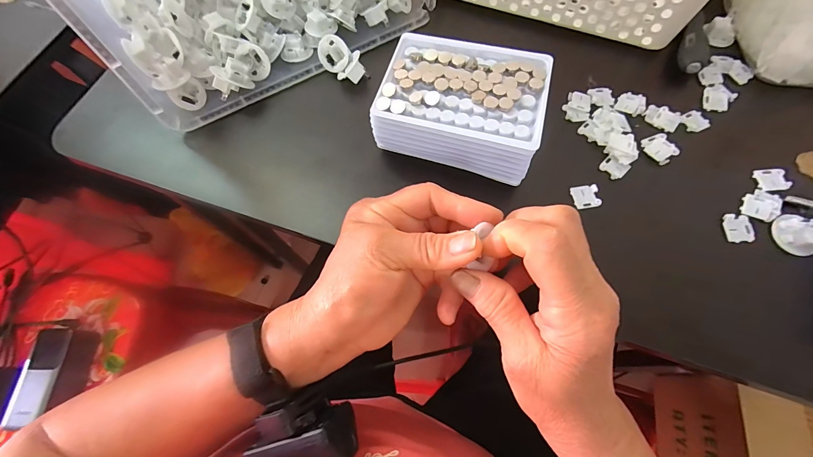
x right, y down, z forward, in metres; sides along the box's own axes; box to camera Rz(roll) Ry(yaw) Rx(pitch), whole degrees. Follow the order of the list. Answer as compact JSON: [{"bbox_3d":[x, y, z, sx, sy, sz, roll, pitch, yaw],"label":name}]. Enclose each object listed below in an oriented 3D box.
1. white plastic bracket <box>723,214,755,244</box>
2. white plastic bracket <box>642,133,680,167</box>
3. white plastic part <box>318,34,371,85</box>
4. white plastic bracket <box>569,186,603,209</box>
[{"bbox_3d":[0.265,0.000,0.271,0.022,0.004,0.023,3,69,3],"label":"white plastic bracket"},{"bbox_3d":[0.224,-0.070,0.301,0.024,0.006,0.029,-21,69,-6],"label":"white plastic bracket"},{"bbox_3d":[-0.064,-0.168,0.341,0.026,0.028,0.049,-42,73,-13],"label":"white plastic part"},{"bbox_3d":[0.152,-0.027,0.288,0.021,0.005,0.020,-4,68,0],"label":"white plastic bracket"}]

